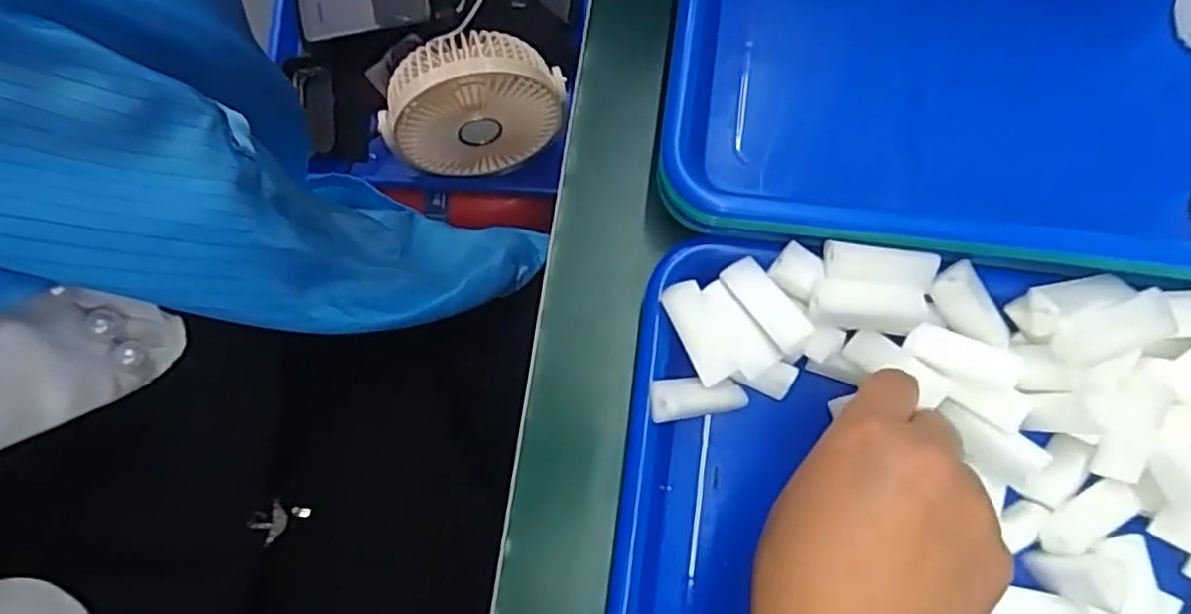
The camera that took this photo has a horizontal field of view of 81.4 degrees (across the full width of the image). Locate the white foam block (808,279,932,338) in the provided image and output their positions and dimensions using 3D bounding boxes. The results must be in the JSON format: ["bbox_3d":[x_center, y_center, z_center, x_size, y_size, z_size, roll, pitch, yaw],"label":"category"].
[{"bbox_3d":[0.117,0.000,0.298,0.049,0.013,0.021,7,80,2],"label":"white foam block"}]

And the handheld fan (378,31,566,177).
[{"bbox_3d":[-0.100,-0.182,0.616,0.144,0.133,0.069,-13,80,-2],"label":"handheld fan"}]

